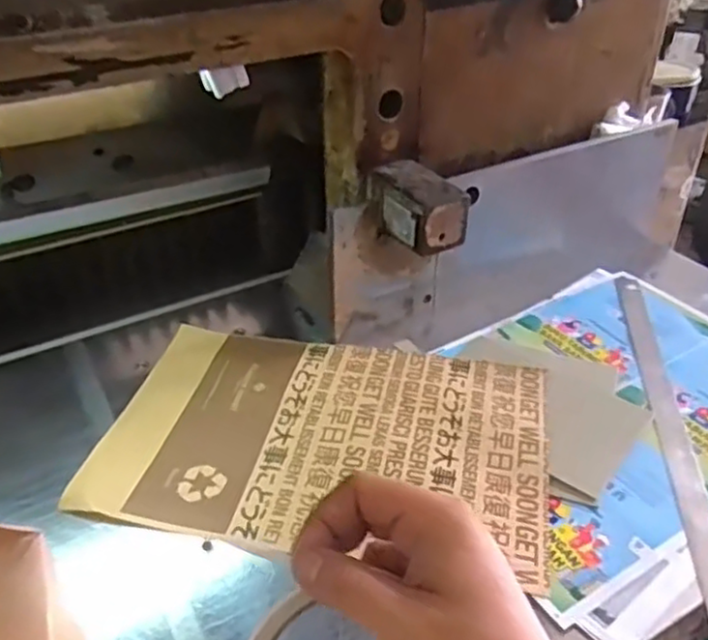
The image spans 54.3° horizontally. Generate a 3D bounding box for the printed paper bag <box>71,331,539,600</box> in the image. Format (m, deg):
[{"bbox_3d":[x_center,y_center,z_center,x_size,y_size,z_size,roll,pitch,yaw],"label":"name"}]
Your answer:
[{"bbox_3d":[-0.027,0.111,0.676,0.419,0.014,0.260,6,40,10],"label":"printed paper bag"}]

